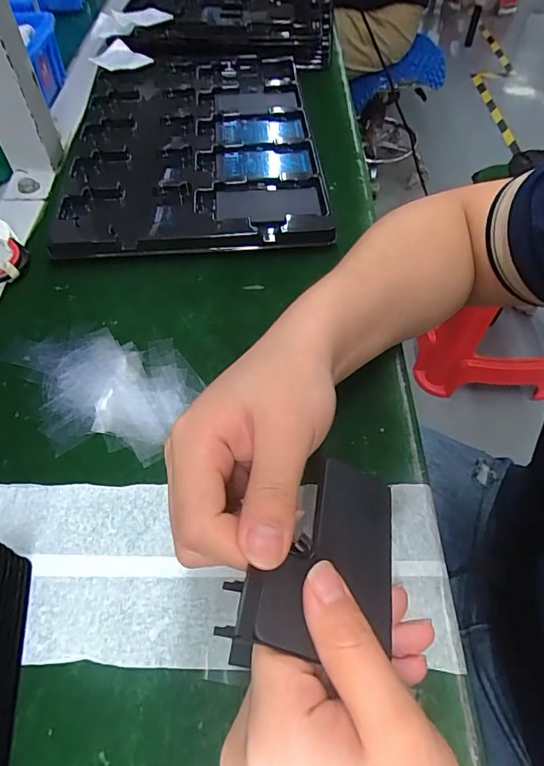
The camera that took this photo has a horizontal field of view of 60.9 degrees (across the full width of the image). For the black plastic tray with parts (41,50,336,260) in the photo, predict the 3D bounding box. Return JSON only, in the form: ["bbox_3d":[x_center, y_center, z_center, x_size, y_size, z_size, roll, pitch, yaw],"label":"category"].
[{"bbox_3d":[-0.082,-0.236,0.454,0.238,0.025,0.316,-4,56,-3],"label":"black plastic tray with parts"}]

